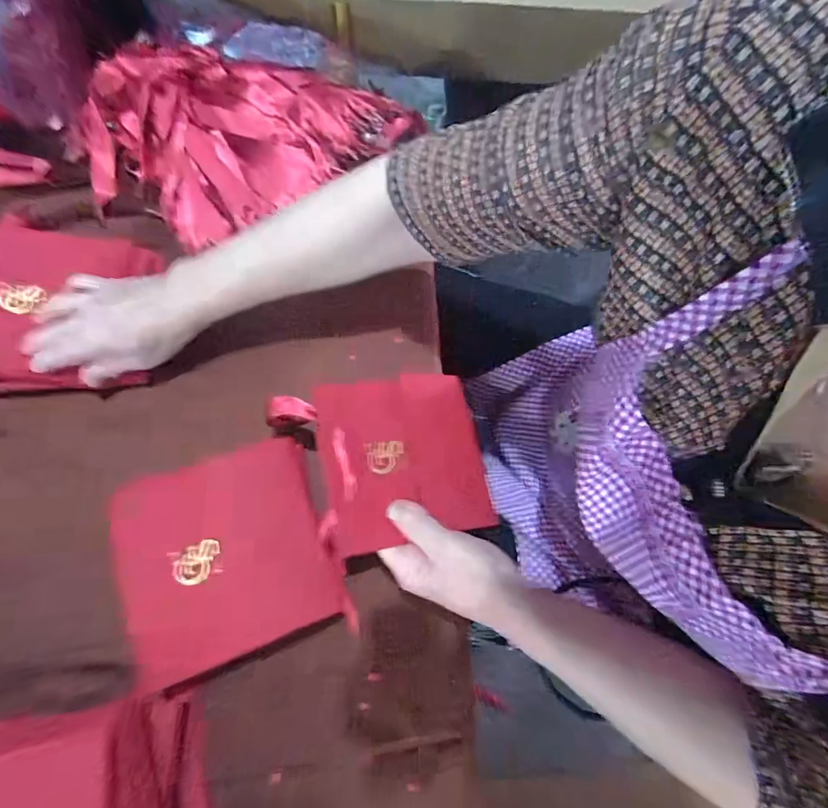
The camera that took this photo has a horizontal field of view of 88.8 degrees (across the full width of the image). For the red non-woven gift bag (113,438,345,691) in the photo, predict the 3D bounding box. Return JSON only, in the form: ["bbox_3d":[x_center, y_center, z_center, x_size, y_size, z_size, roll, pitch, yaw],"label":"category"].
[{"bbox_3d":[-0.144,0.107,0.319,0.141,0.010,0.149,-17,64,-17],"label":"red non-woven gift bag"}]

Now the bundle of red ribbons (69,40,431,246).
[{"bbox_3d":[-0.192,-0.278,0.455,0.357,0.068,0.233,9,71,2],"label":"bundle of red ribbons"}]

